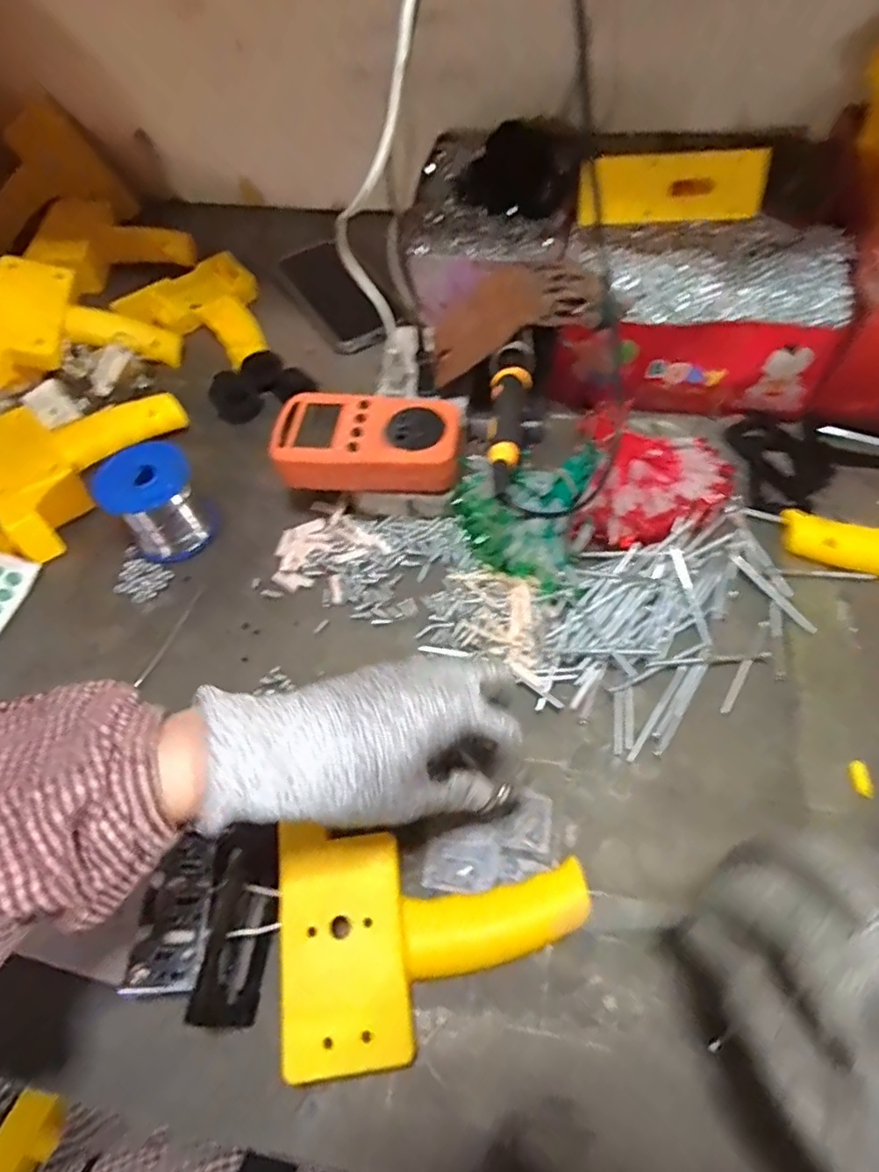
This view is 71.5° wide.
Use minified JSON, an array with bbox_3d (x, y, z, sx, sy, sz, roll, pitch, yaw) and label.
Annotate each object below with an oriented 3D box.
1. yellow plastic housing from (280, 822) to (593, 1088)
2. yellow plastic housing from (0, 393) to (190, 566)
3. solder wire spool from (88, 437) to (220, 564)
[{"bbox_3d":[0.000,0.172,0.305,0.152,0.025,0.100,-7,59,-1],"label":"yellow plastic housing"},{"bbox_3d":[-0.301,-0.110,0.490,0.116,0.045,0.167,27,64,18],"label":"yellow plastic housing"},{"bbox_3d":[-0.205,-0.062,0.444,0.064,0.063,0.059,-35,64,-16],"label":"solder wire spool"}]

